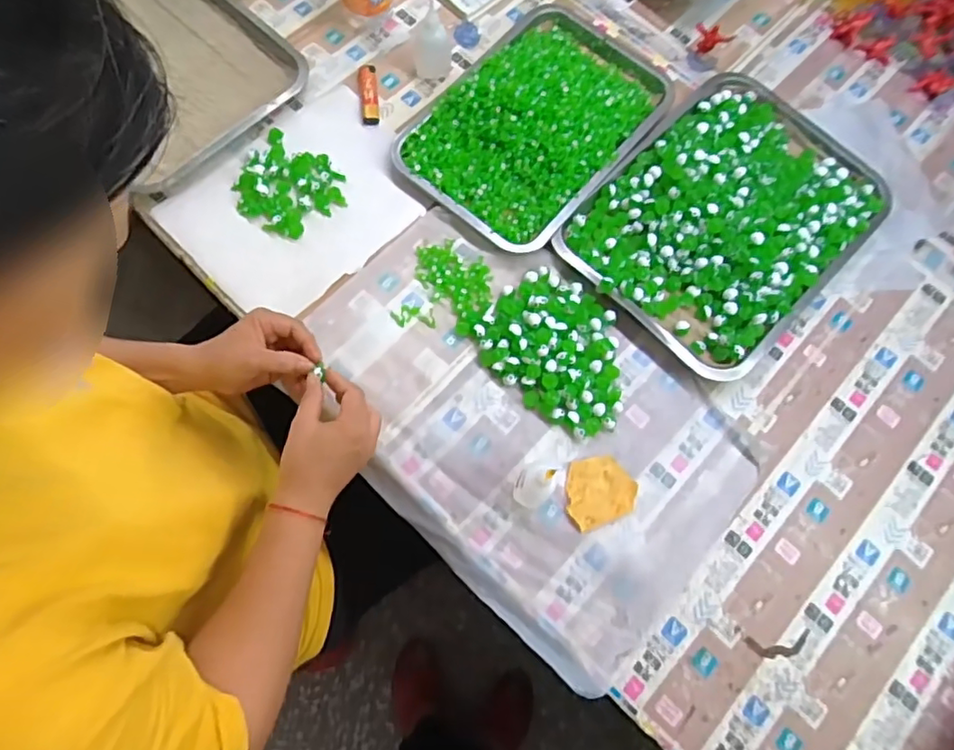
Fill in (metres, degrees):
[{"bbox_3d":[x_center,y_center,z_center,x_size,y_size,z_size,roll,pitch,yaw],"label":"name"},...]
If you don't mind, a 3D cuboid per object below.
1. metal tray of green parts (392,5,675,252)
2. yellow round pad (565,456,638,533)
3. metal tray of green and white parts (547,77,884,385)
[{"bbox_3d":[0.073,-0.298,0.679,0.209,0.037,0.318,40,77,9],"label":"metal tray of green parts"},{"bbox_3d":[0.122,0.113,0.582,0.070,0.011,0.066,1,74,-2],"label":"yellow round pad"},{"bbox_3d":[0.275,-0.176,0.649,0.247,0.040,0.327,43,77,9],"label":"metal tray of green and white parts"}]

